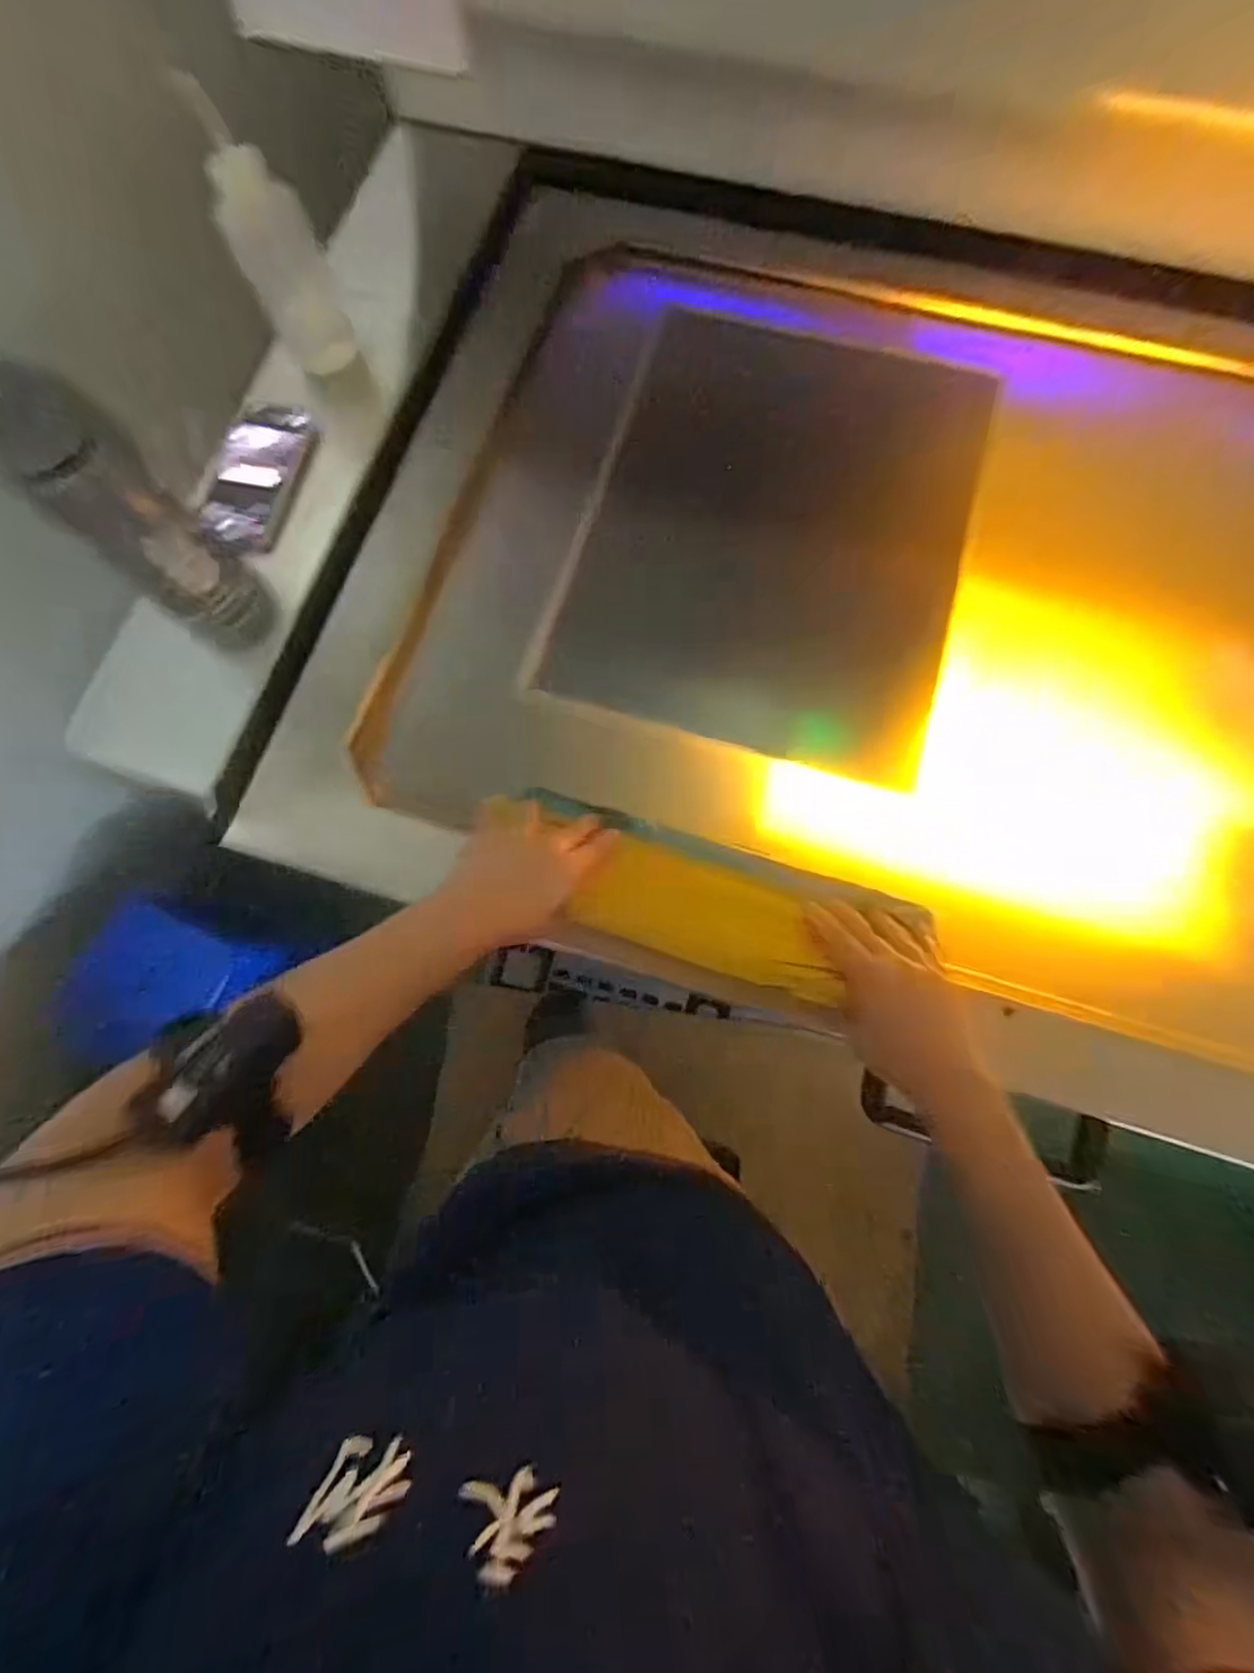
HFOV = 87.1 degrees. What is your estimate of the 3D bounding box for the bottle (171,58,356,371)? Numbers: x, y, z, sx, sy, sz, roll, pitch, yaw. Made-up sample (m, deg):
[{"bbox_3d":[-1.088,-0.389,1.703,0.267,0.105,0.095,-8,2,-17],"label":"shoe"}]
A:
[{"bbox_3d":[-0.339,-0.568,0.635,0.077,0.204,0.059,-26,50,-5],"label":"bottle"}]

